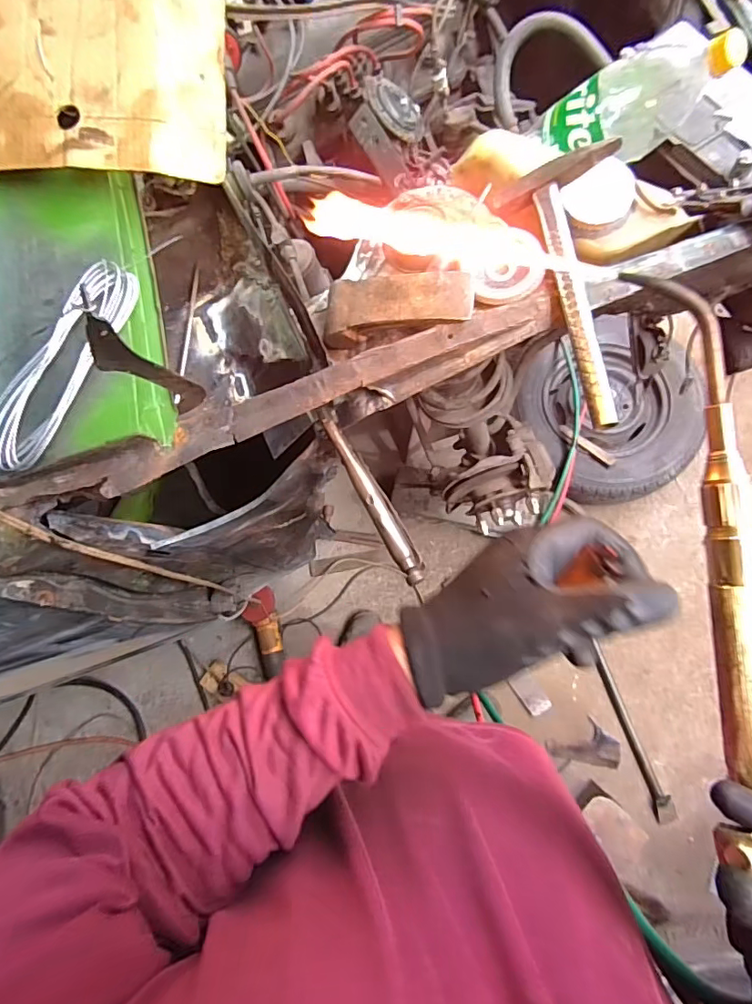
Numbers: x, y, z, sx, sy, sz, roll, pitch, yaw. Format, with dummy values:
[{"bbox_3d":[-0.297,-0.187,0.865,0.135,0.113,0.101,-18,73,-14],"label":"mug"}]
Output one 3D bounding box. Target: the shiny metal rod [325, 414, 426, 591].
[{"bbox_3d":[-0.002,-0.004,0.498,0.023,0.028,0.179,-30,81,0],"label":"shiny metal rod"}]

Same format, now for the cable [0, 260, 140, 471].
[{"bbox_3d":[-0.290,-0.129,0.470,0.063,0.016,0.209,26,80,11],"label":"cable"}]

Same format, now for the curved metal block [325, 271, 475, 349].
[{"bbox_3d":[0.021,-0.199,0.515,0.151,0.035,0.057,-3,82,19],"label":"curved metal block"}]

